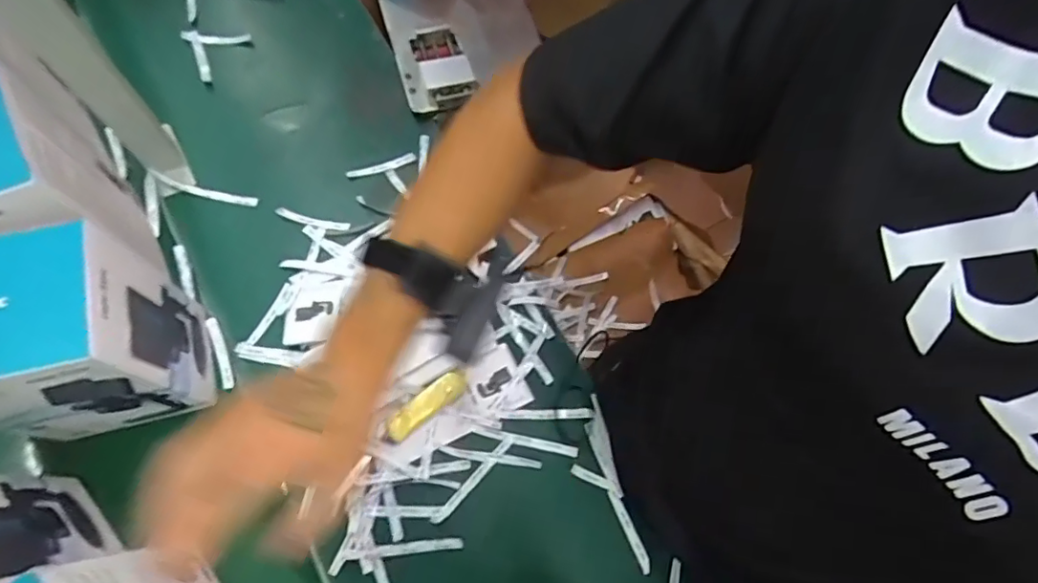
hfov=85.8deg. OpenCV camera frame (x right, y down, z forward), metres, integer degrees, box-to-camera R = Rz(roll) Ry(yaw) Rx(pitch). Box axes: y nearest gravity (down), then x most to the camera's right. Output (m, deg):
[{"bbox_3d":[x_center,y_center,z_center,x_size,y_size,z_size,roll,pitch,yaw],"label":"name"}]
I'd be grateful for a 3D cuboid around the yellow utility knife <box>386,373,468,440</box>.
[{"bbox_3d":[-0.105,0.129,0.637,0.103,0.019,0.025,-36,71,-17],"label":"yellow utility knife"}]

